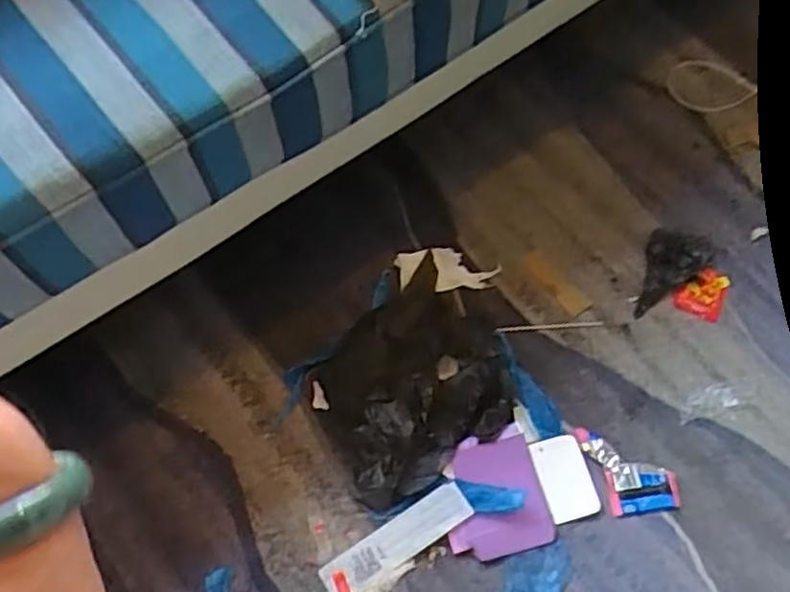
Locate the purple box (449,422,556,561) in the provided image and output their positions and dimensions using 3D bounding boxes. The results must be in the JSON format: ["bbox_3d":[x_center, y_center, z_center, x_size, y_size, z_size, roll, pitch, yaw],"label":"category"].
[{"bbox_3d":[0.118,0.239,0.874,0.122,0.021,0.140,-11,67,-8],"label":"purple box"}]

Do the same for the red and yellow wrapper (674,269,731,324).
[{"bbox_3d":[0.430,-0.005,1.012,0.065,0.012,0.075,24,66,7],"label":"red and yellow wrapper"}]

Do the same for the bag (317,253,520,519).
[{"bbox_3d":[0.020,0.108,0.924,0.253,0.044,0.232,-32,71,-16],"label":"bag"}]

